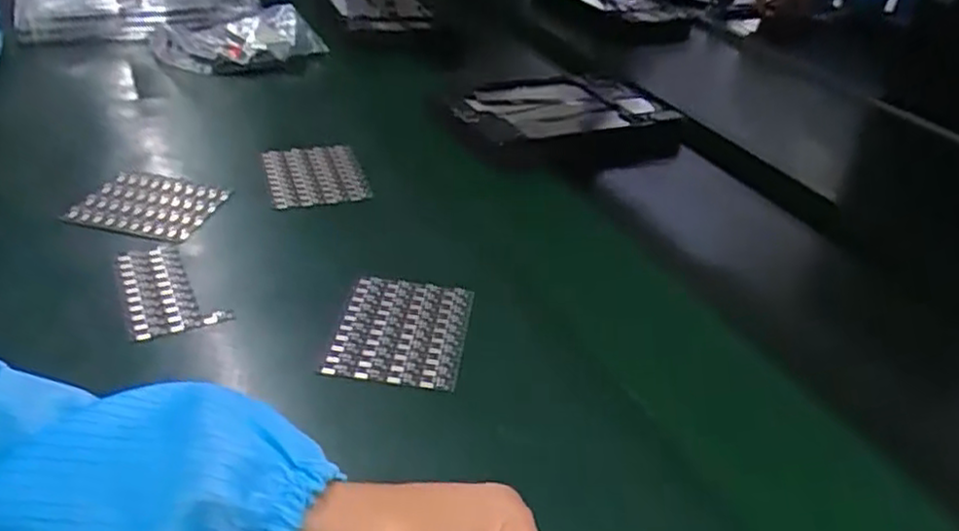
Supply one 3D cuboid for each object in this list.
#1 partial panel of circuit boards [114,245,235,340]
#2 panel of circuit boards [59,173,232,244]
[{"bbox_3d":[-0.212,0.015,0.497,0.059,0.006,0.101,-13,38,-26],"label":"partial panel of circuit boards"},{"bbox_3d":[-0.263,-0.048,0.575,0.106,0.010,0.078,12,34,7],"label":"panel of circuit boards"}]

